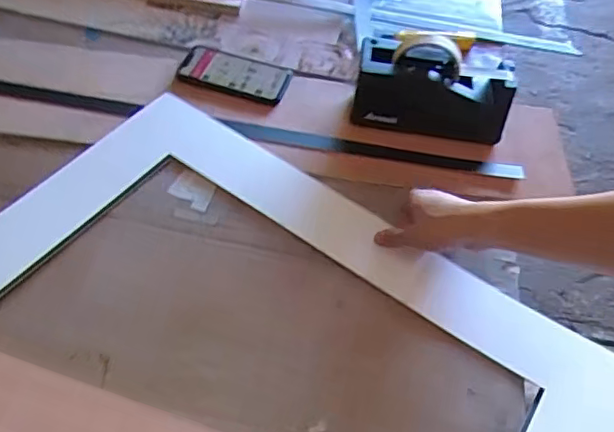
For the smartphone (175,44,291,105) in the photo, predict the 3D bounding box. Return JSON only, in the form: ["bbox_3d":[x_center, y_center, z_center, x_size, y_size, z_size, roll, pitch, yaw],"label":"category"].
[{"bbox_3d":[-0.102,-0.203,0.822,0.152,0.013,0.083,14,51,6],"label":"smartphone"}]

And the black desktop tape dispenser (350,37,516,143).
[{"bbox_3d":[0.163,-0.164,0.763,0.197,0.102,0.073,9,51,2],"label":"black desktop tape dispenser"}]

